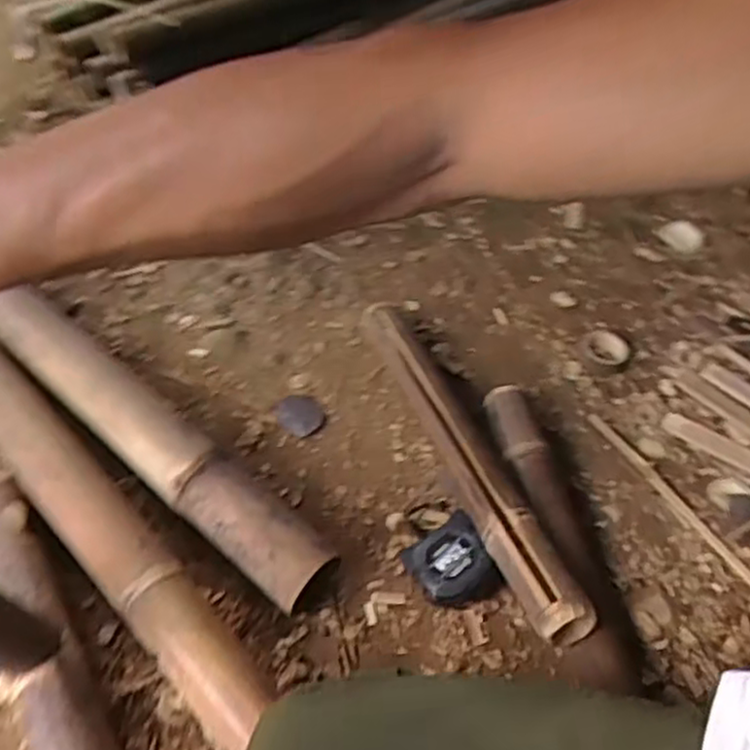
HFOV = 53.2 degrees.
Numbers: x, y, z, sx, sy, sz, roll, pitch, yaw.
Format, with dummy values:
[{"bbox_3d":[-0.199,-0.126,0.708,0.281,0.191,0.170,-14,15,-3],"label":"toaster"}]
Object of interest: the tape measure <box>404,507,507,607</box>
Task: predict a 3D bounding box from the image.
[{"bbox_3d":[0.076,0.193,0.761,0.077,0.050,0.087,-23,55,-18],"label":"tape measure"}]

